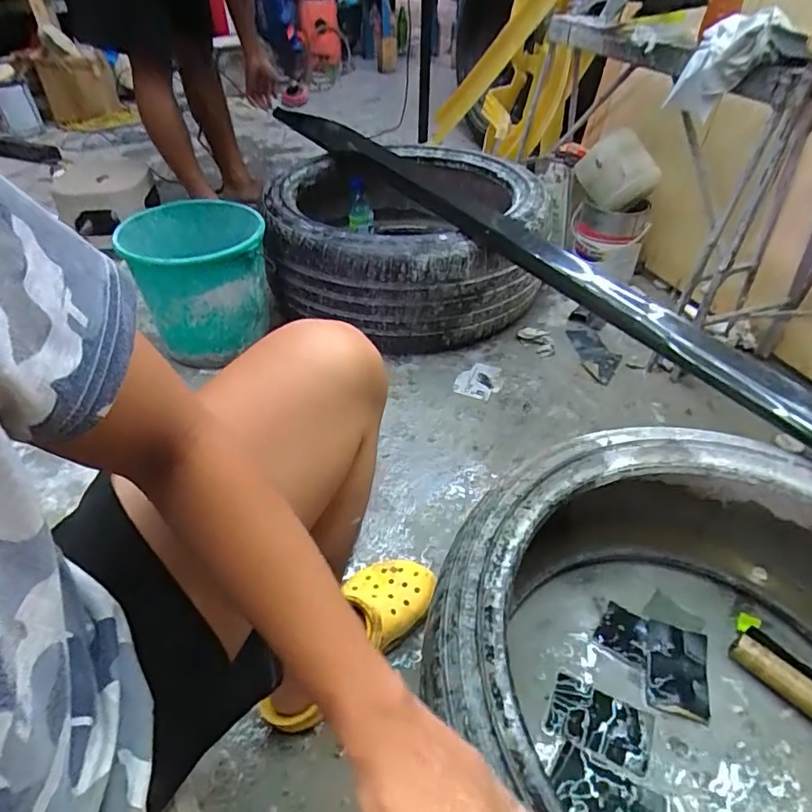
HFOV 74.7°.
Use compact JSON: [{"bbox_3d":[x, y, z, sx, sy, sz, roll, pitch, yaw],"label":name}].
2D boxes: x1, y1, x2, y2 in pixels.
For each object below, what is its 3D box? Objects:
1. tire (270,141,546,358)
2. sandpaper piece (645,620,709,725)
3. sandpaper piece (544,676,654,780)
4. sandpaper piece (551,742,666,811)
[{"bbox_3d":[0.012,-0.390,1.297,0.599,0.289,0.595,2,43,5],"label":"tire"},{"bbox_3d":[0.349,0.340,0.686,0.072,0.005,0.112,11,48,16],"label":"sandpaper piece"},{"bbox_3d":[0.233,0.383,0.642,0.119,0.004,0.076,18,44,19],"label":"sandpaper piece"},{"bbox_3d":[0.219,0.434,0.584,0.113,0.004,0.072,20,44,22],"label":"sandpaper piece"}]

